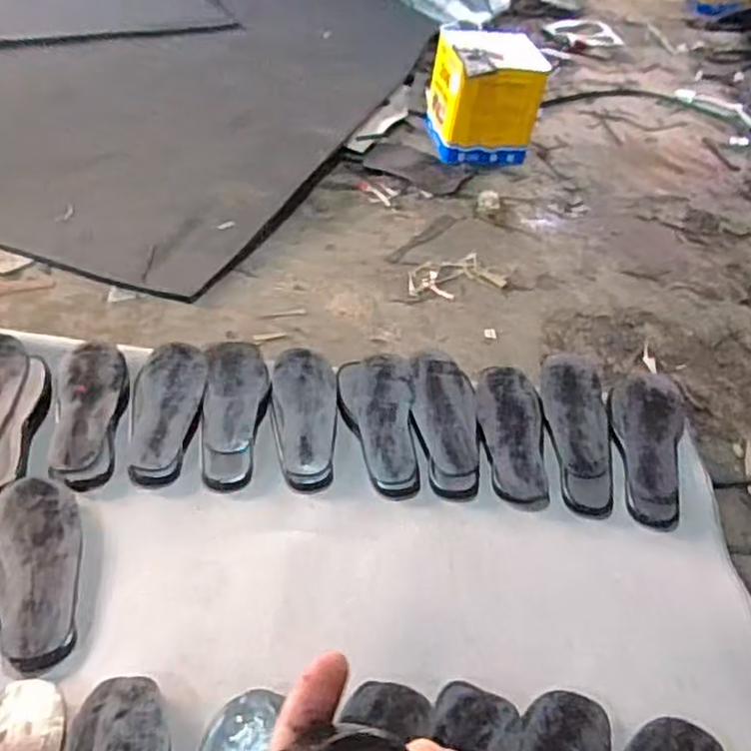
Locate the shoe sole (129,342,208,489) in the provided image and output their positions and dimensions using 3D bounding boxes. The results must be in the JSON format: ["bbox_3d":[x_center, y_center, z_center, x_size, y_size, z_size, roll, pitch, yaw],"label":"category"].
[{"bbox_3d":[-0.315,0.053,1.048,0.100,0.042,0.262,1,42,-6],"label":"shoe sole"}]

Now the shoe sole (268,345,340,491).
[{"bbox_3d":[-0.111,0.058,1.072,0.100,0.033,0.279,1,42,-6],"label":"shoe sole"}]

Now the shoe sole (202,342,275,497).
[{"bbox_3d":[-0.213,0.051,1.068,0.099,0.033,0.285,-1,42,-8],"label":"shoe sole"}]

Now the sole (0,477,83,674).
[{"bbox_3d":[-0.424,0.232,0.847,0.116,0.021,0.265,-9,44,-16],"label":"sole"}]

